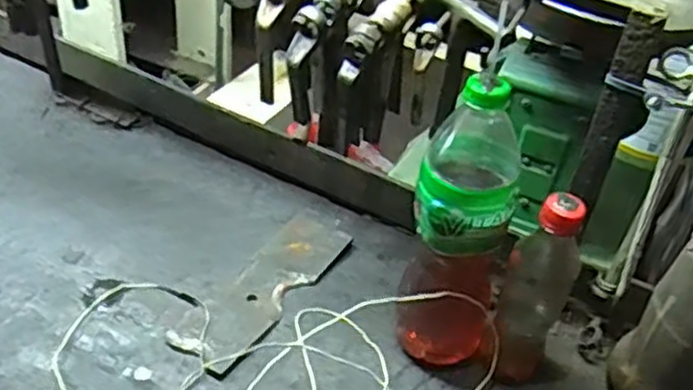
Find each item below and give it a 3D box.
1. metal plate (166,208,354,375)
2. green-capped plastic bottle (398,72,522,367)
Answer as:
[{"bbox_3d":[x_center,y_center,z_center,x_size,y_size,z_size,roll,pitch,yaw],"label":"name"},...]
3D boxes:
[{"bbox_3d":[-0.077,0.087,0.710,0.068,0.010,0.209,26,45,21],"label":"metal plate"},{"bbox_3d":[0.092,0.031,0.588,0.085,0.268,0.074,17,42,11],"label":"green-capped plastic bottle"}]

